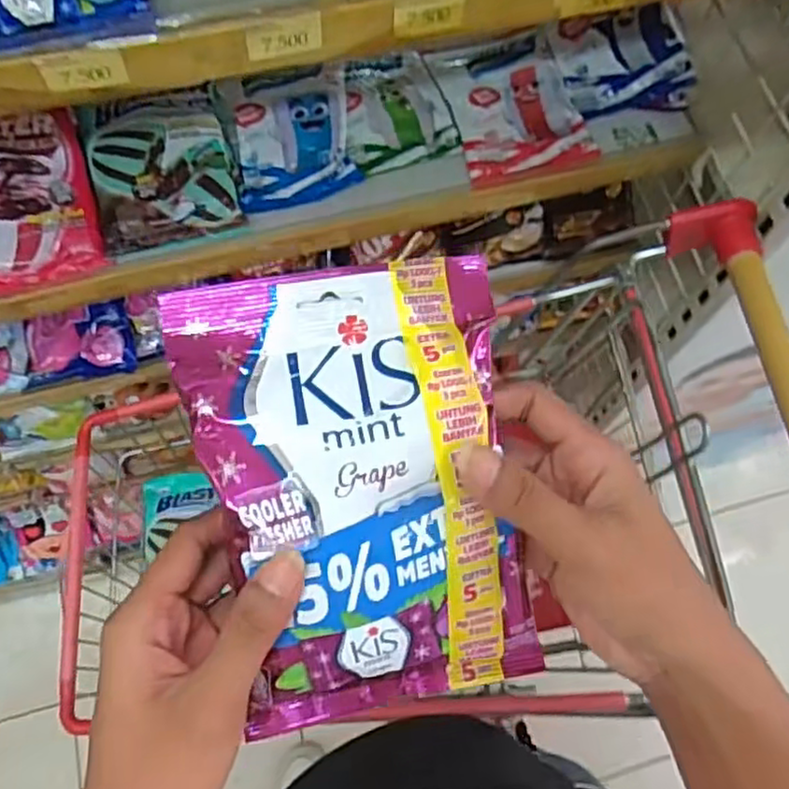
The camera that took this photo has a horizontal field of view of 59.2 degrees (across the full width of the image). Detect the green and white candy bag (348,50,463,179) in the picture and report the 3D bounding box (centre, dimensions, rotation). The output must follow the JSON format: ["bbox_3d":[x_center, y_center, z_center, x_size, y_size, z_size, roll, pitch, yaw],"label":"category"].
[{"bbox_3d":[-0.004,-0.310,0.746,0.119,0.022,0.141,-18,69,-10],"label":"green and white candy bag"}]

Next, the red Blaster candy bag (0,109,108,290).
[{"bbox_3d":[-0.359,-0.176,0.660,0.135,0.040,0.155,-14,86,-16],"label":"red Blaster candy bag"}]

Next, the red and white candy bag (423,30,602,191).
[{"bbox_3d":[0.125,-0.312,0.746,0.135,0.029,0.169,-16,68,-9],"label":"red and white candy bag"}]

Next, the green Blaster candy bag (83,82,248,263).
[{"bbox_3d":[-0.228,-0.219,0.686,0.134,0.040,0.148,-13,68,-8],"label":"green Blaster candy bag"}]

